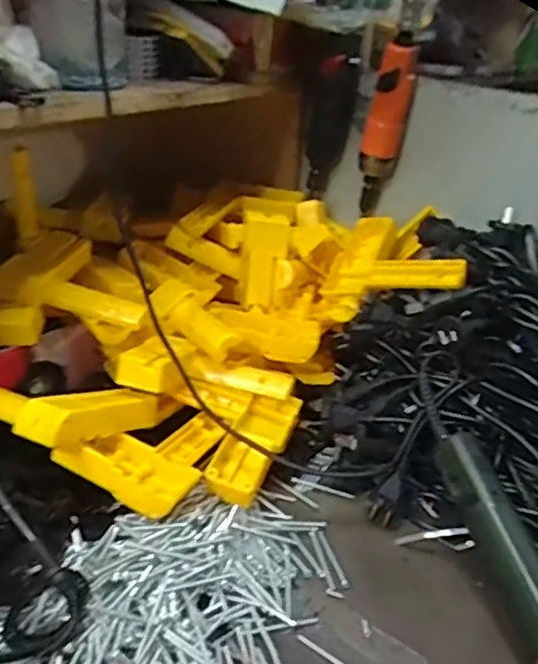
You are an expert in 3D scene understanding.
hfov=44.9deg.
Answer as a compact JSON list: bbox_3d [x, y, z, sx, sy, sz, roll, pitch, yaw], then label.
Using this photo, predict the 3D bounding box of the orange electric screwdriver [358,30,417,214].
[{"bbox_3d":[0.127,-0.220,0.716,0.045,0.185,0.044,9,28,7],"label":"orange electric screwdriver"}]

